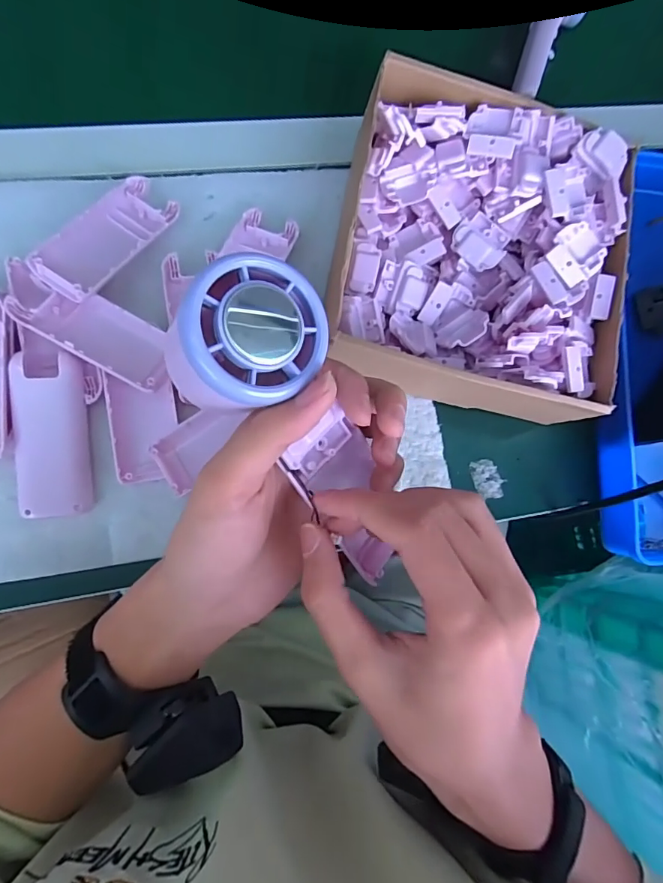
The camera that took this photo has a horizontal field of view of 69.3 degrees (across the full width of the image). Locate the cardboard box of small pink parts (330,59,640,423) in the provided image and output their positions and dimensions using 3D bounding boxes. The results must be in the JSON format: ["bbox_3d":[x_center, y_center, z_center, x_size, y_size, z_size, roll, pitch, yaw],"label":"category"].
[{"bbox_3d":[0.103,-0.129,0.345,0.197,0.069,0.212,12,82,-6],"label":"cardboard box of small pink parts"}]

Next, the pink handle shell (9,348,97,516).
[{"bbox_3d":[-0.178,-0.003,0.305,0.040,0.017,0.099,-4,84,-8],"label":"pink handle shell"}]

